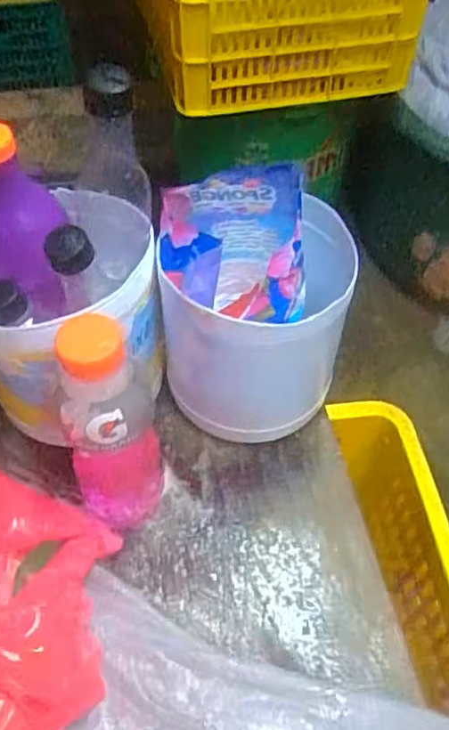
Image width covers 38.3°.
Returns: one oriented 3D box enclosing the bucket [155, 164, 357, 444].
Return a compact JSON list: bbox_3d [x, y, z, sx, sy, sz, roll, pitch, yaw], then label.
[{"bbox_3d":[0.023,-0.048,0.539,0.144,0.186,0.147,0,53,-1],"label":"bucket"}]

